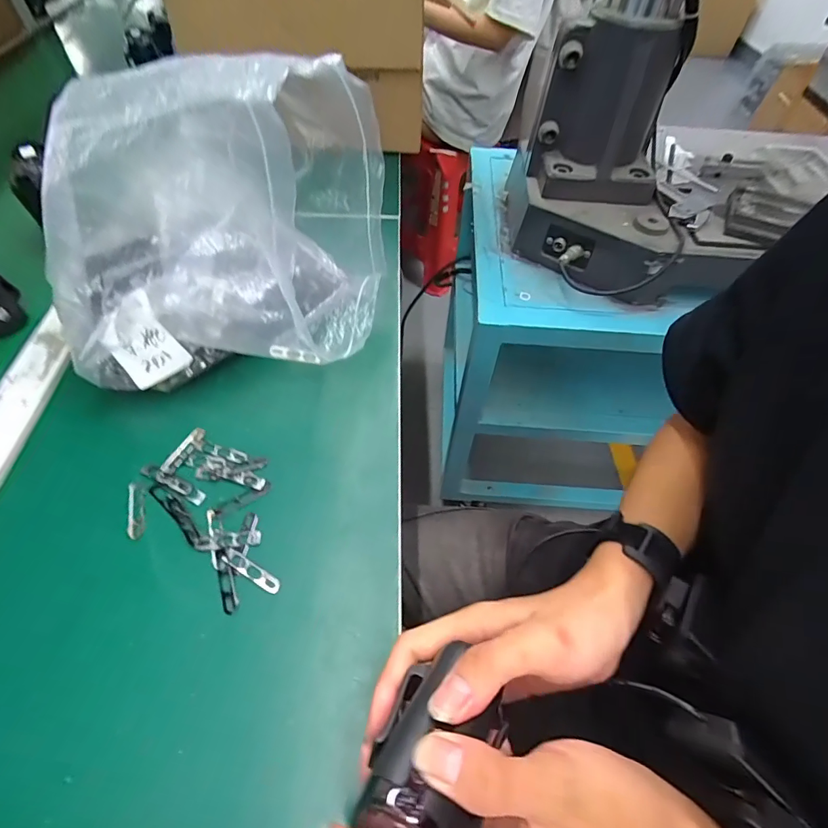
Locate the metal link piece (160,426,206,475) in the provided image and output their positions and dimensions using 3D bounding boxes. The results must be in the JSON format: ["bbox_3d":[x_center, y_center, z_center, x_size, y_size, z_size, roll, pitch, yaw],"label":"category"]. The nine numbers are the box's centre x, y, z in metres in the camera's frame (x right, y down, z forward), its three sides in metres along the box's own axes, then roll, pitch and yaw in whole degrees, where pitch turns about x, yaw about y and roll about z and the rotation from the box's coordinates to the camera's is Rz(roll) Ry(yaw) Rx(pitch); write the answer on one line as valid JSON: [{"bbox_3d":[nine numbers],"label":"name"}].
[{"bbox_3d":[-0.183,0.028,0.344,0.013,0.004,0.043,22,56,11],"label":"metal link piece"}]

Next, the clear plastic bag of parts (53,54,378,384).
[{"bbox_3d":[-0.145,-0.154,0.354,0.245,0.187,0.198,-4,56,-5],"label":"clear plastic bag of parts"}]

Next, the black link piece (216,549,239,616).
[{"bbox_3d":[-0.125,0.110,0.289,0.009,0.004,0.043,-17,58,-16],"label":"black link piece"}]

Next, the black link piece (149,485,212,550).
[{"bbox_3d":[-0.169,0.073,0.312,0.069,0.004,0.011,38,61,20],"label":"black link piece"}]

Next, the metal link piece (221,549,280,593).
[{"bbox_3d":[-0.110,0.106,0.293,0.045,0.004,0.010,28,58,14],"label":"metal link piece"}]

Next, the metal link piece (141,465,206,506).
[{"bbox_3d":[-0.183,0.051,0.327,0.058,0.004,0.010,24,57,12],"label":"metal link piece"}]

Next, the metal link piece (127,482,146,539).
[{"bbox_3d":[-0.203,0.069,0.315,0.011,0.004,0.043,-11,57,-12],"label":"metal link piece"}]

